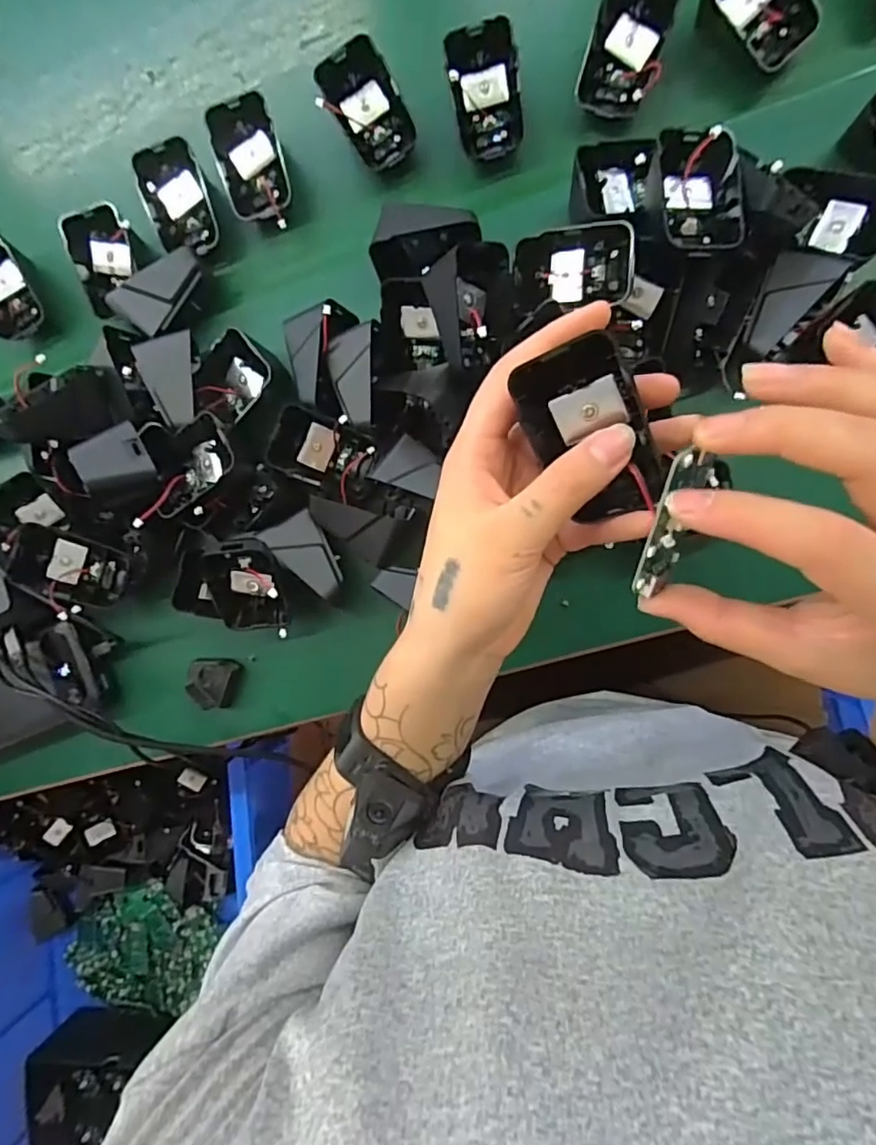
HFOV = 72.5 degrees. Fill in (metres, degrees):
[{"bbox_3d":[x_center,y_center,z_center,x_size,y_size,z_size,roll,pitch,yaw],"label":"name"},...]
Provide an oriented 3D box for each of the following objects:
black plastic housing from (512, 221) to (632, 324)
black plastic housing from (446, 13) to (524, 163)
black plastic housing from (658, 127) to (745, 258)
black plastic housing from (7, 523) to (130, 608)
[{"bbox_3d":[0.078,-0.176,0.346,0.066,0.030,0.041,-2,89,9],"label":"black plastic housing"},{"bbox_3d":[0.032,-0.307,0.386,0.046,0.026,0.069,-9,120,13],"label":"black plastic housing"},{"bbox_3d":[0.143,-0.206,0.329,0.041,0.024,0.067,-6,89,9],"label":"black plastic housing"},{"bbox_3d":[-0.250,-0.003,0.407,0.068,0.018,0.043,22,86,-30],"label":"black plastic housing"}]

